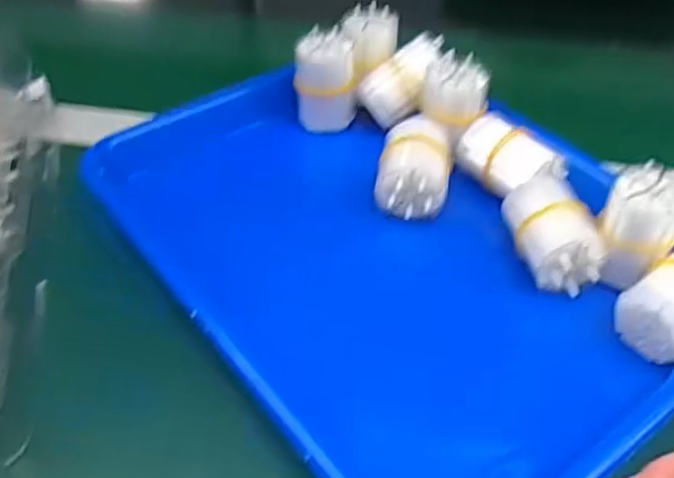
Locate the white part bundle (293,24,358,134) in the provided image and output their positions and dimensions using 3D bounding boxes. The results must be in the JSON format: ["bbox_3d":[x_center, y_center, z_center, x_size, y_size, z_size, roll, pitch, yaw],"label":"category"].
[{"bbox_3d":[-0.008,-0.106,0.462,0.040,0.059,0.034,15,45,15],"label":"white part bundle"}]

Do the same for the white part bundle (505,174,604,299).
[{"bbox_3d":[0.117,-0.002,0.373,0.043,0.042,0.066,-8,44,-9],"label":"white part bundle"}]

